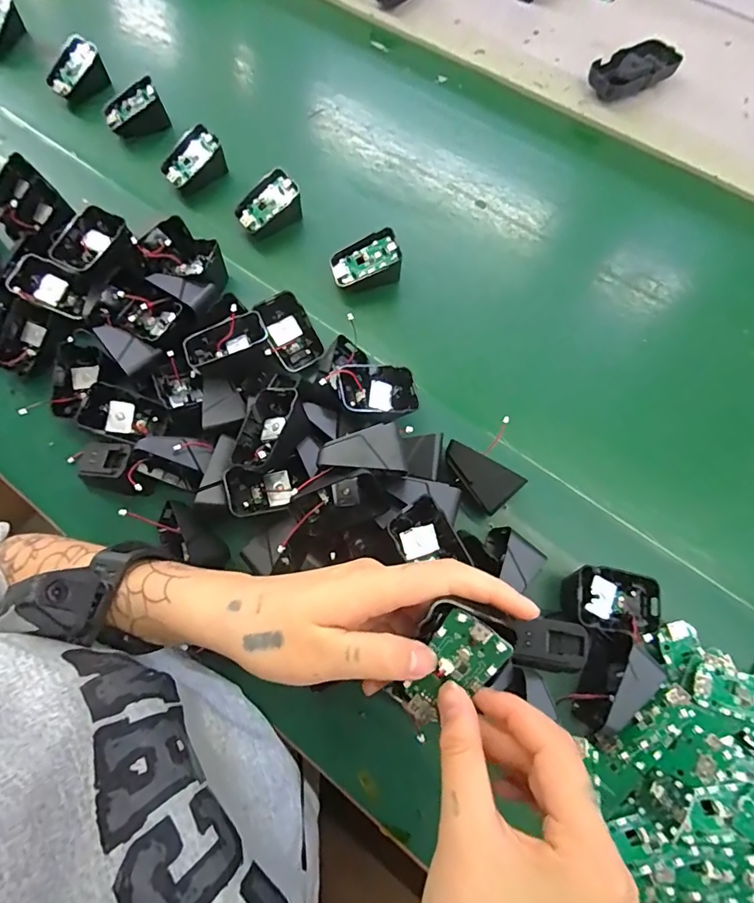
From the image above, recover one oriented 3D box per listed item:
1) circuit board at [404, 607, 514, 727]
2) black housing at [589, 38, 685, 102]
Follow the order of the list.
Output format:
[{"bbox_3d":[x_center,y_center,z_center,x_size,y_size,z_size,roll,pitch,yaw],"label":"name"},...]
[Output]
[{"bbox_3d":[0.035,0.106,0.234,0.032,0.007,0.064,40,112,15],"label":"circuit board"},{"bbox_3d":[0.304,-0.444,0.571,0.108,0.031,0.054,-28,72,-7],"label":"black housing"}]

